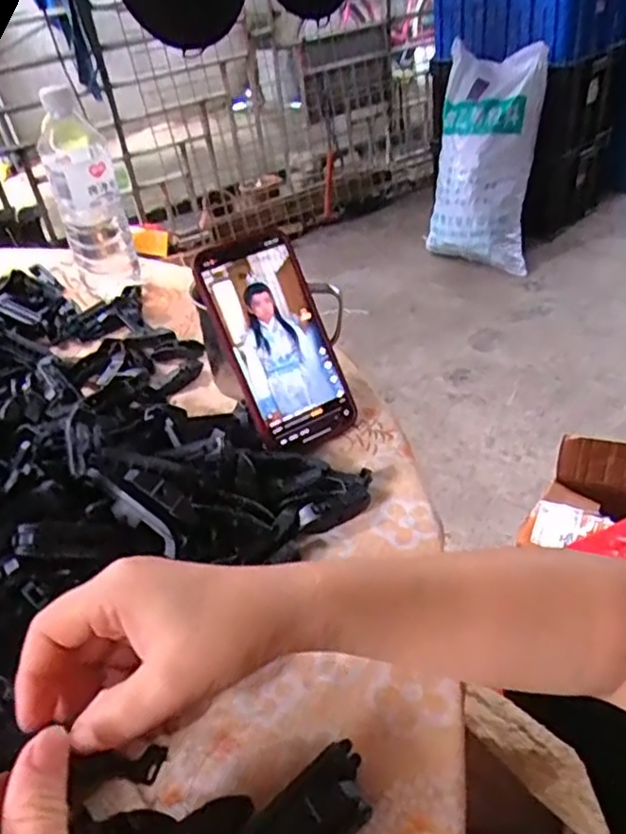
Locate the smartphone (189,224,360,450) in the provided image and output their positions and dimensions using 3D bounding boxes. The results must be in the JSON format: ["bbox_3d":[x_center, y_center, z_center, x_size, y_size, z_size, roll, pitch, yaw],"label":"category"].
[{"bbox_3d":[-0.026,-0.057,0.478,0.080,0.162,0.010,-25,10,-19],"label":"smartphone"}]

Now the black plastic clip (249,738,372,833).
[{"bbox_3d":[-0.001,0.172,0.263,0.028,0.036,0.075,26,50,33],"label":"black plastic clip"}]

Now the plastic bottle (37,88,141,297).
[{"bbox_3d":[-0.235,-0.227,0.664,0.066,0.207,0.078,-18,42,-13],"label":"plastic bottle"}]

